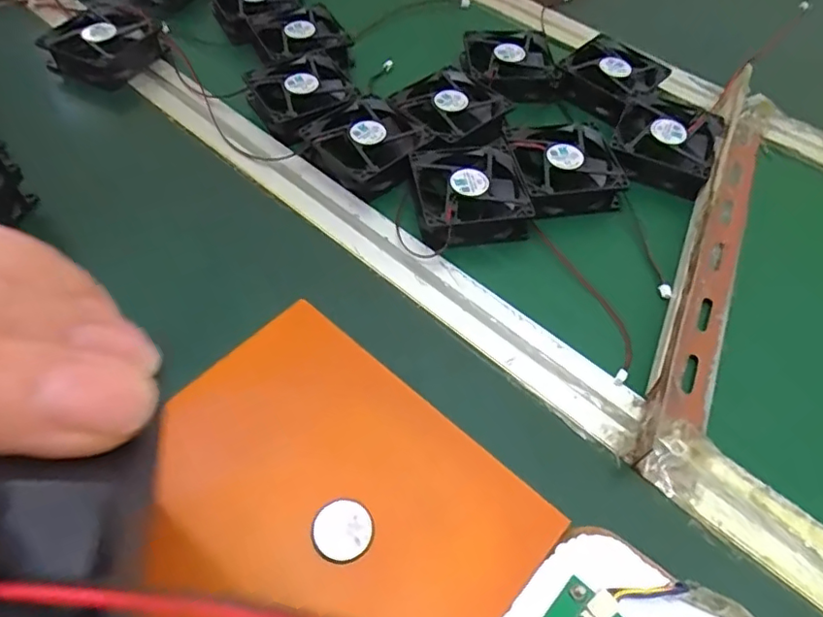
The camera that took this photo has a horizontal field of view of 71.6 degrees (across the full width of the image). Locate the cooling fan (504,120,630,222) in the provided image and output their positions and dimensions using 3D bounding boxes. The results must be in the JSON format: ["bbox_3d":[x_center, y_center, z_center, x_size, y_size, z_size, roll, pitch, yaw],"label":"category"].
[{"bbox_3d":[0.121,-0.110,0.456,0.079,0.031,0.081,-8,54,-7],"label":"cooling fan"}]

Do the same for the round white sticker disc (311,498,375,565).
[{"bbox_3d":[-0.033,0.109,0.278,0.029,0.004,0.029,0,53,-1],"label":"round white sticker disc"}]

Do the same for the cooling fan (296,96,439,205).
[{"bbox_3d":[-0.037,-0.134,0.465,0.082,0.028,0.082,-33,60,-23],"label":"cooling fan"}]

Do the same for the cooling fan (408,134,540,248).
[{"bbox_3d":[0.044,-0.087,0.437,0.080,0.029,0.086,-7,54,-6],"label":"cooling fan"}]

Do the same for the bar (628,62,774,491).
[{"bbox_3d":[0.223,-0.051,0.414,0.050,0.032,0.387,22,56,15],"label":"bar"}]

